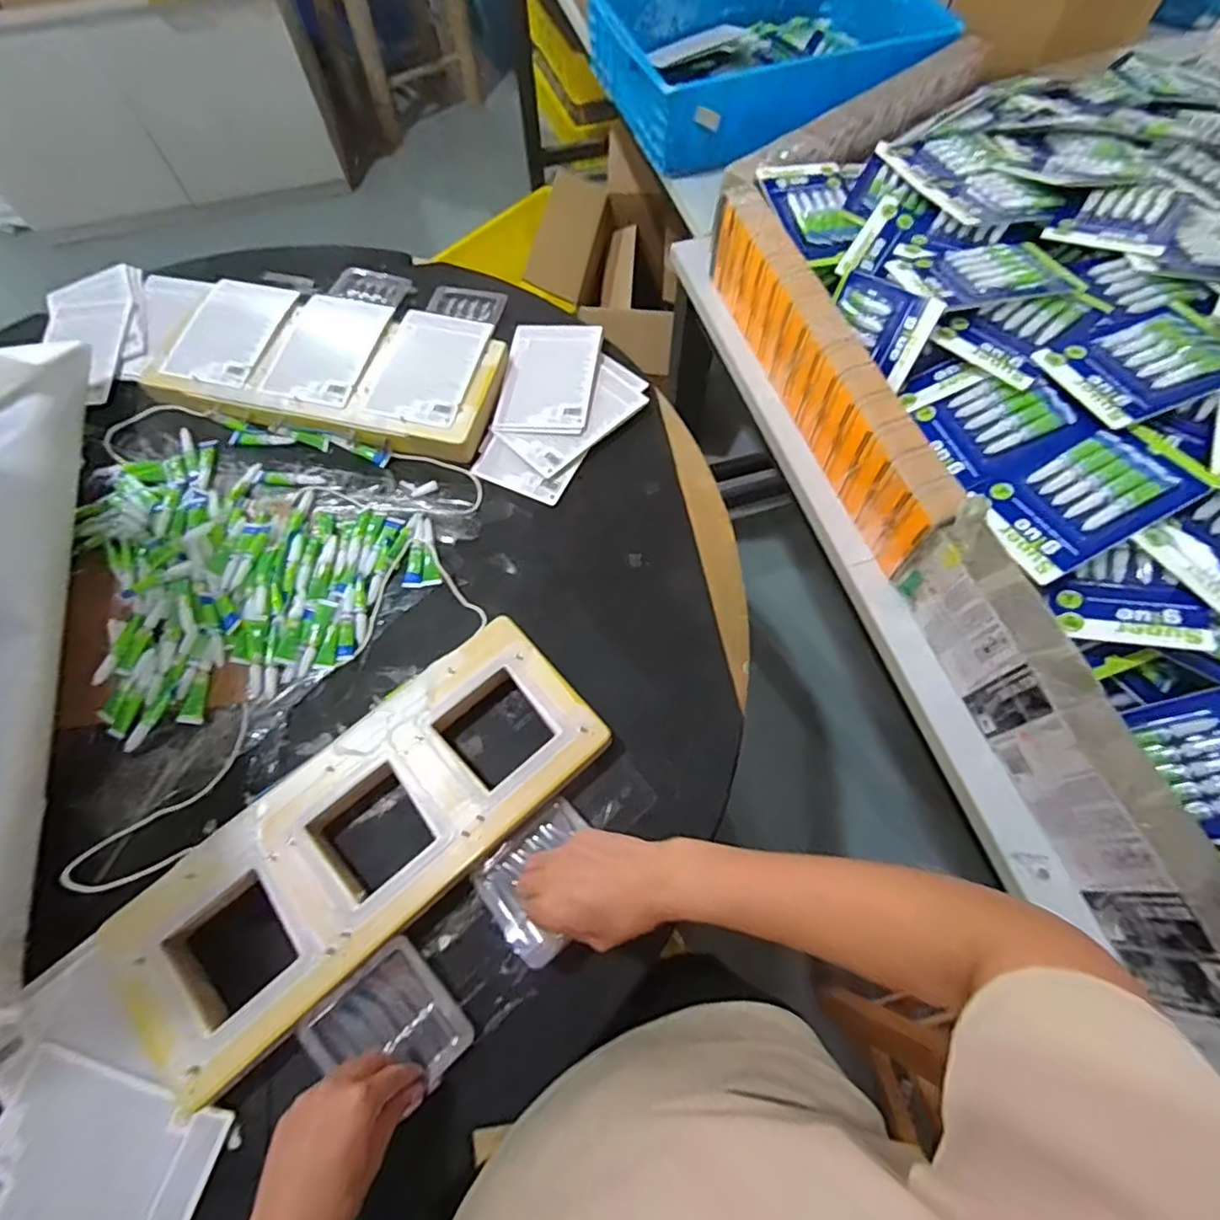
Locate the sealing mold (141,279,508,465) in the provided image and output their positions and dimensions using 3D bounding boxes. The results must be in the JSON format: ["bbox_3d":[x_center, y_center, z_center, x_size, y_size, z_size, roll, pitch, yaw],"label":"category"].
[{"bbox_3d":[-0.352,-0.312,0.766,0.421,0.042,0.191,12,67,7],"label":"sealing mold"}]

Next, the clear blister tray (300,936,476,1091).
[{"bbox_3d":[-0.175,0.337,0.488,0.104,0.029,0.094,42,73,18],"label":"clear blister tray"}]

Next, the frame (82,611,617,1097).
[{"bbox_3d":[-0.214,0.198,0.547,0.436,0.048,0.168,-39,71,-15],"label":"frame"}]

